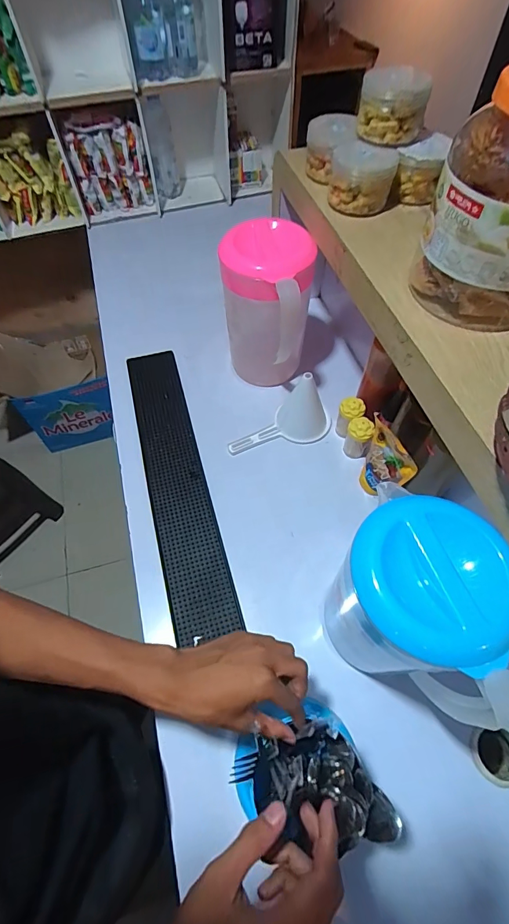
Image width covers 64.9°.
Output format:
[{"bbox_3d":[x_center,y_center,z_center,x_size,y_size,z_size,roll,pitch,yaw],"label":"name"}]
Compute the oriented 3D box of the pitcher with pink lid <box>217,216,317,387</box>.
[{"bbox_3d":[0.023,-0.260,0.721,0.149,0.269,0.151,-1,59,0],"label":"pitcher with pink lid"}]

